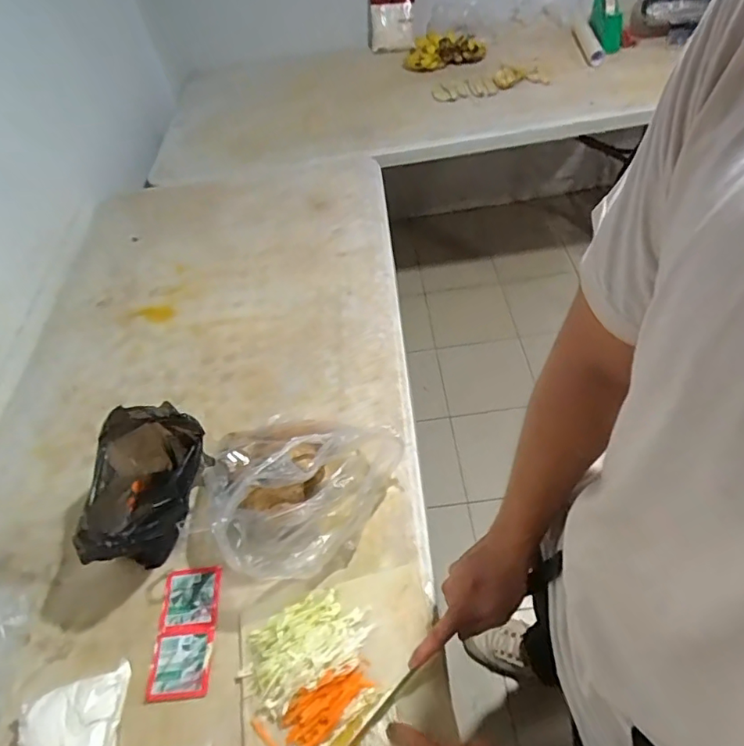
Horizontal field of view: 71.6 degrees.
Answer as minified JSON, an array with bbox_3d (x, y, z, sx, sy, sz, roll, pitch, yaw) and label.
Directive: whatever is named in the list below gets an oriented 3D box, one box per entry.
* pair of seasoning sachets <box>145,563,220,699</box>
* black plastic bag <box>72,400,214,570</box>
[{"bbox_3d":[-0.249,0.343,0.690,0.079,0.009,0.157,-8,50,3],"label":"pair of seasoning sachets"},{"bbox_3d":[-0.316,0.163,0.730,0.193,0.185,0.172,-31,52,-16],"label":"black plastic bag"}]

